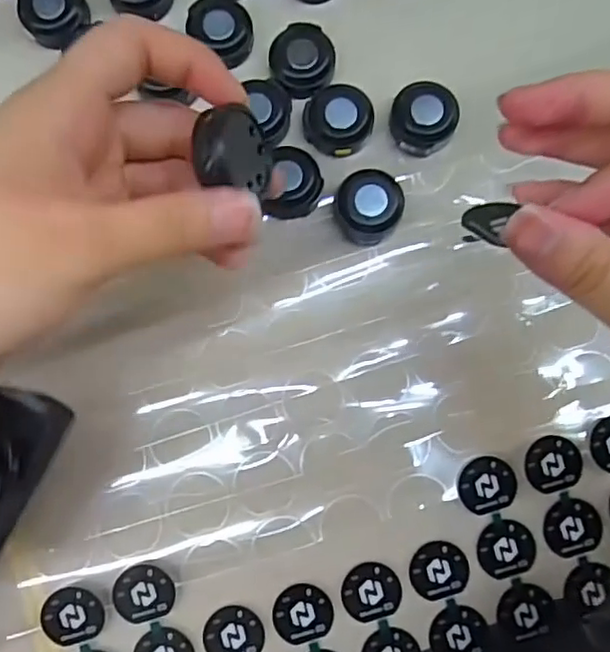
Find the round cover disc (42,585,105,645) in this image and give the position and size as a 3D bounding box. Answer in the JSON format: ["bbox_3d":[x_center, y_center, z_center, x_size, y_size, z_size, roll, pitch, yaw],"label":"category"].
[{"bbox_3d":[-0.092,0.116,0.251,0.024,0.004,0.023,0,92,-8],"label":"round cover disc"}]

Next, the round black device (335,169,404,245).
[{"bbox_3d":[0.028,-0.051,0.272,0.029,0.014,0.029,0,83,-1],"label":"round black device"}]

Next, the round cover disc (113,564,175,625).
[{"bbox_3d":[-0.064,0.108,0.252,0.023,0.005,0.023,0,83,-1],"label":"round cover disc"}]

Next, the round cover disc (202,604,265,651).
[{"bbox_3d":[-0.029,0.125,0.253,0.024,0.004,0.024,0,83,-1],"label":"round cover disc"}]

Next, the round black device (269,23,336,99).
[{"bbox_3d":[-0.001,-0.119,0.280,0.027,0.009,0.030,-31,85,-4],"label":"round black device"}]

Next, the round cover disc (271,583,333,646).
[{"bbox_3d":[-0.001,0.117,0.254,0.024,0.004,0.023,0,83,-1],"label":"round cover disc"}]

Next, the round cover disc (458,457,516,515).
[{"bbox_3d":[0.075,0.065,0.257,0.024,0.004,0.023,0,83,-1],"label":"round cover disc"}]

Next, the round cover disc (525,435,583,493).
[{"bbox_3d":[0.103,0.057,0.258,0.023,0.004,0.022,0,83,-1],"label":"round cover disc"}]

